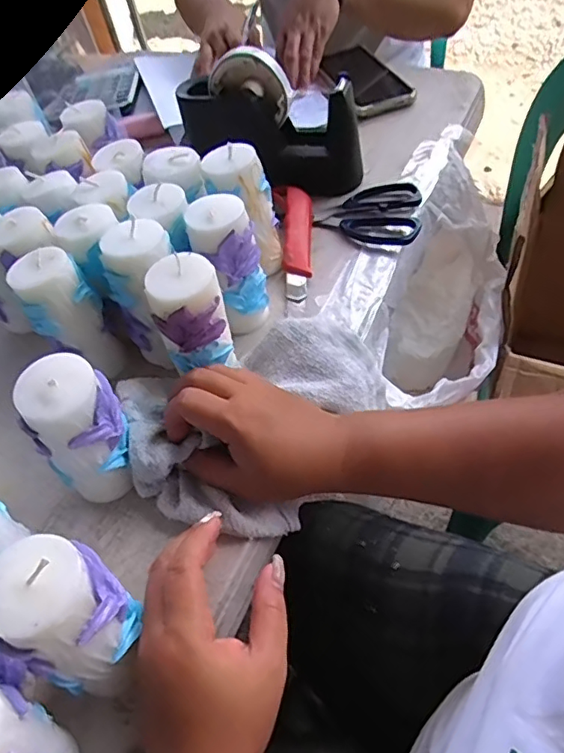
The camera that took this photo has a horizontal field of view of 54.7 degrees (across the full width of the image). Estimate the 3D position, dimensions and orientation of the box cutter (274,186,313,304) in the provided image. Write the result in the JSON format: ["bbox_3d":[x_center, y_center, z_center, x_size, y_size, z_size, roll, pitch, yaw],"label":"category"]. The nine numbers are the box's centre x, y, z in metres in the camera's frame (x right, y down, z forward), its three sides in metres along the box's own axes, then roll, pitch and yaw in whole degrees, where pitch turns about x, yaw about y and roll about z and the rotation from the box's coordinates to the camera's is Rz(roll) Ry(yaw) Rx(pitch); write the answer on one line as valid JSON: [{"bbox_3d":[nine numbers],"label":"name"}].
[{"bbox_3d":[0.011,-0.131,0.517,0.033,0.015,0.143,-5,52,5],"label":"box cutter"}]

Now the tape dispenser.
[{"bbox_3d":[-0.013,-0.258,0.549,0.181,0.107,0.054,16,57,20],"label":"tape dispenser"}]

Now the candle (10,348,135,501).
[{"bbox_3d":[-0.126,0.036,0.346,0.057,0.107,0.044,-33,58,-17],"label":"candle"}]

